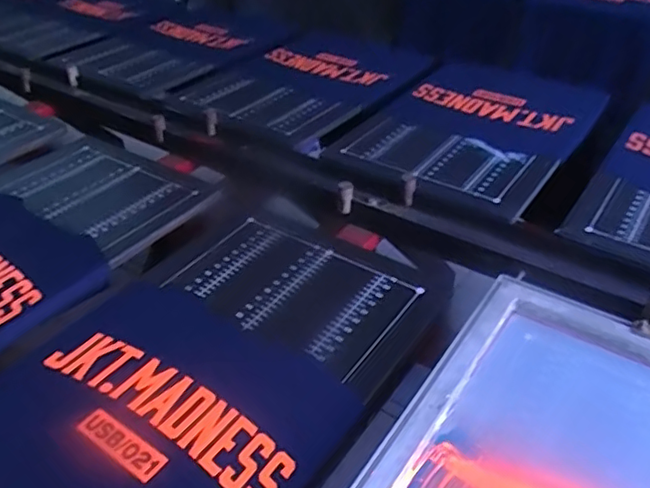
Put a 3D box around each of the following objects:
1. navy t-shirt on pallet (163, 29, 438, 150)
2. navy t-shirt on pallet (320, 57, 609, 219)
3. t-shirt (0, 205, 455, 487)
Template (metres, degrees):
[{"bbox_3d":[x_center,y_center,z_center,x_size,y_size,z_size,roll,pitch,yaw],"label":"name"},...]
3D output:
[{"bbox_3d":[-0.059,-0.395,1.446,0.432,0.060,0.625,26,48,31],"label":"navy t-shirt on pallet"},{"bbox_3d":[0.315,-0.254,1.242,0.401,0.034,0.593,23,46,28],"label":"navy t-shirt on pallet"},{"bbox_3d":[-0.143,0.165,0.759,0.417,0.054,0.629,22,45,27],"label":"t-shirt"}]

